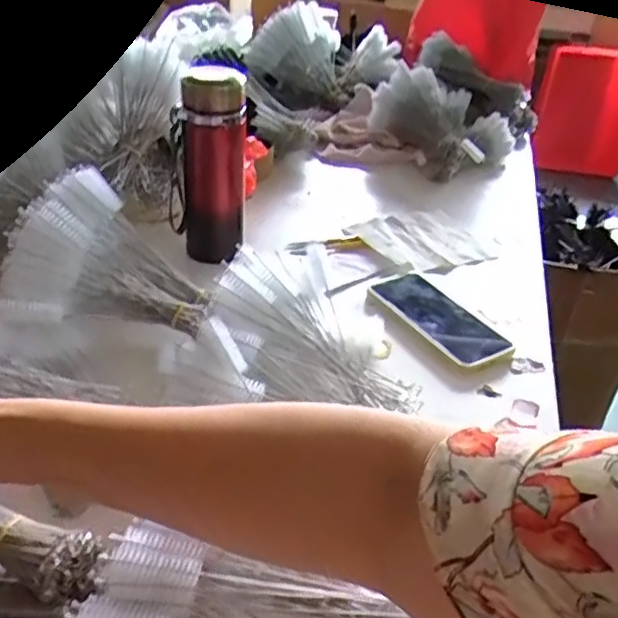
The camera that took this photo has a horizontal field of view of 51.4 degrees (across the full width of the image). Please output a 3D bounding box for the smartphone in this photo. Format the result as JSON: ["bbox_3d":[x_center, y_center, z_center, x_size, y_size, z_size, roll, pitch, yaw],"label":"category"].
[{"bbox_3d":[0.142,0.008,0.691,0.086,0.008,0.167,-15,40,-29],"label":"smartphone"}]

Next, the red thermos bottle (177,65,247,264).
[{"bbox_3d":[-0.111,-0.165,0.730,0.070,0.200,0.074,-3,35,-13],"label":"red thermos bottle"}]

